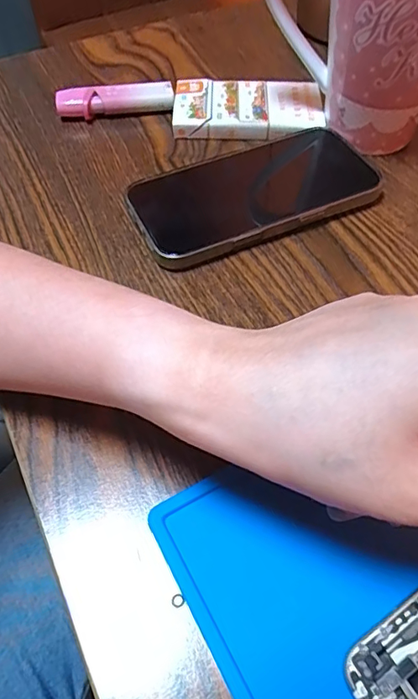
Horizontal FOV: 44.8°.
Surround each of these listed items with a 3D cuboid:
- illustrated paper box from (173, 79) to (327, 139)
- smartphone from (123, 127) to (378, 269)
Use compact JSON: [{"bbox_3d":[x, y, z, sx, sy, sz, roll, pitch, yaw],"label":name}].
[{"bbox_3d":[0.028,-0.171,0.363,0.103,0.015,0.054,2,56,2],"label":"illustrated paper box"},{"bbox_3d":[0.028,-0.102,0.317,0.157,0.012,0.084,-22,59,-14],"label":"smartphone"}]

